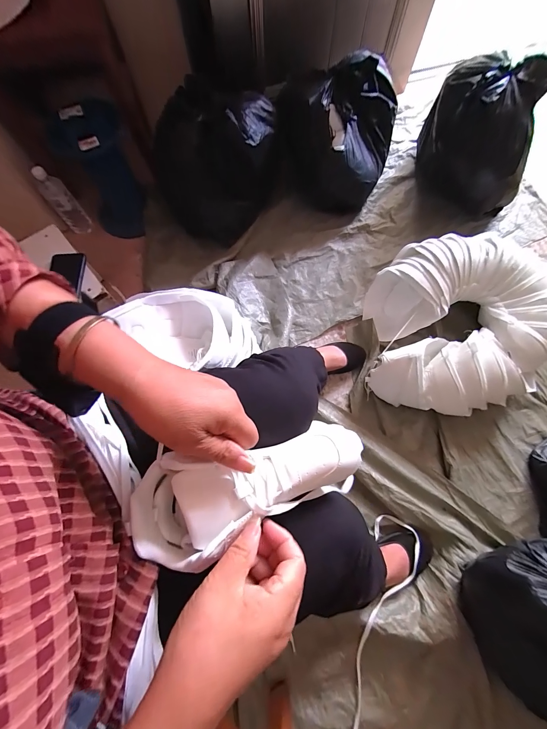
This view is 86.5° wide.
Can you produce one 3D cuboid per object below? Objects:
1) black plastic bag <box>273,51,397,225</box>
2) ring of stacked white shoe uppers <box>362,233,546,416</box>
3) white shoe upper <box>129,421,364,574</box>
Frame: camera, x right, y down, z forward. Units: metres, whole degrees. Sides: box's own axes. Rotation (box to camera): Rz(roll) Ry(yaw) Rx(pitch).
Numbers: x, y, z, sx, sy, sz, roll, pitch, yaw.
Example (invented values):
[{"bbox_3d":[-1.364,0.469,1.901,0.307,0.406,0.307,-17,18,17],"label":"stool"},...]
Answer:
[{"bbox_3d":[0.187,-0.697,0.918,0.351,0.288,0.331,13,73,5],"label":"black plastic bag"},{"bbox_3d":[0.491,-0.114,0.773,0.437,0.149,0.459,0,72,1],"label":"ring of stacked white shoe uppers"},{"bbox_3d":[-0.017,0.120,0.299,0.241,0.066,0.095,-17,72,-11],"label":"white shoe upper"}]

